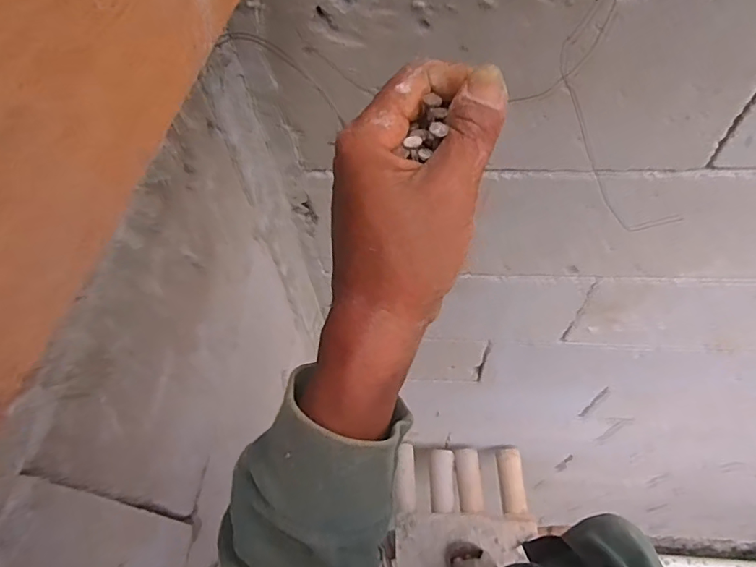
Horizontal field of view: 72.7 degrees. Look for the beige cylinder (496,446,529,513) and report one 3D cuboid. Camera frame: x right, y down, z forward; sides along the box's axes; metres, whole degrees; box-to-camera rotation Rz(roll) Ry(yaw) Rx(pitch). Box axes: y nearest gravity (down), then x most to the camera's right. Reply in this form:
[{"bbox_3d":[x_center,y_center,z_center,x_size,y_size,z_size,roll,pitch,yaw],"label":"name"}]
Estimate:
[{"bbox_3d":[0.374,0.549,1.423,0.067,0.047,0.184,-3,59,2],"label":"beige cylinder"}]

